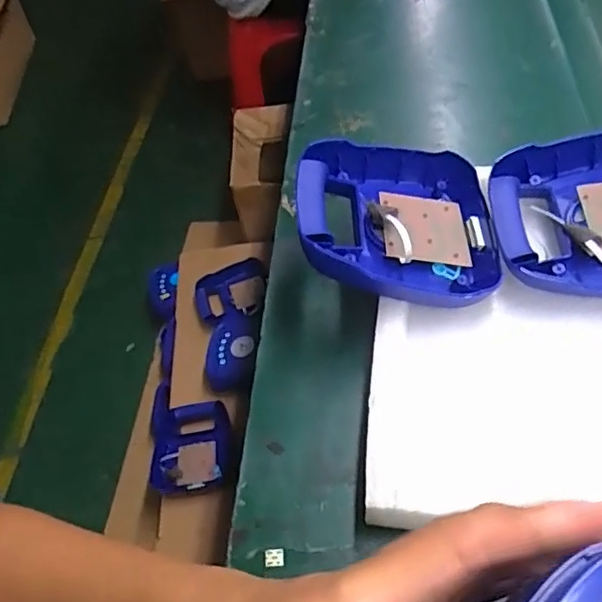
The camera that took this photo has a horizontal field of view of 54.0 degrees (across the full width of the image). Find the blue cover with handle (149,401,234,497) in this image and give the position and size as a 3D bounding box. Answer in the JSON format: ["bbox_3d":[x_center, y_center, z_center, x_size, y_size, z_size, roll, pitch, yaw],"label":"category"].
[{"bbox_3d":[-0.216,0.284,1.156,0.162,0.048,0.186,-9,50,-2],"label":"blue cover with handle"}]

